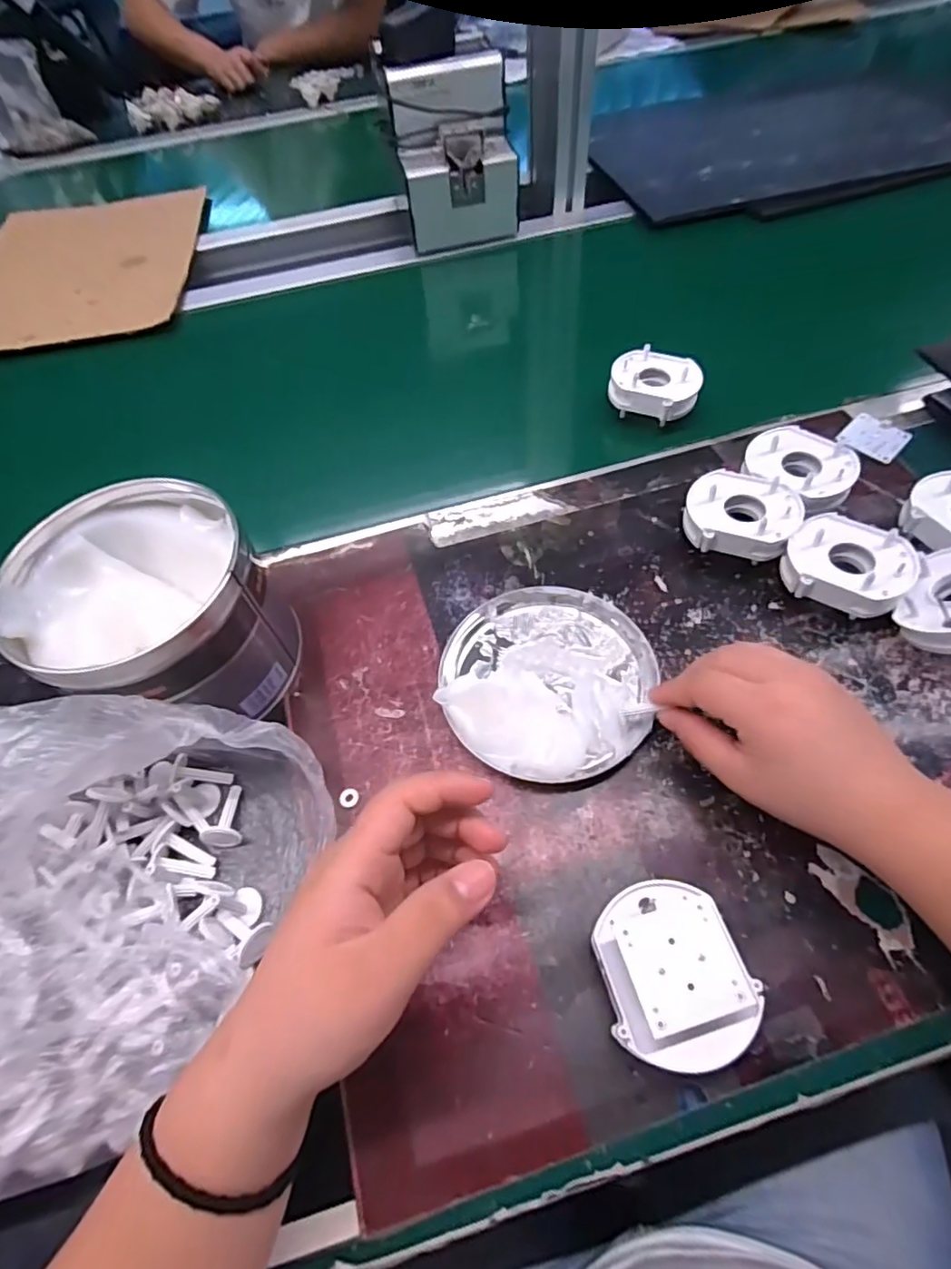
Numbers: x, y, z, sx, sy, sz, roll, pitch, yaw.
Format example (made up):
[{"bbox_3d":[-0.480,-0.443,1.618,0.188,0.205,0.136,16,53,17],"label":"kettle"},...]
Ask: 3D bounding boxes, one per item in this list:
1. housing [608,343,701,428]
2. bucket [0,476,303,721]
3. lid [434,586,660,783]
[{"bbox_3d":[0.147,-0.200,0.480,0.072,0.037,0.064,21,61,16],"label":"housing"},{"bbox_3d":[-0.180,-0.011,0.344,0.123,0.101,0.120,-2,57,3],"label":"bucket"},{"bbox_3d":[0.043,0.022,0.350,0.128,0.028,0.126,-2,57,3],"label":"lid"}]

